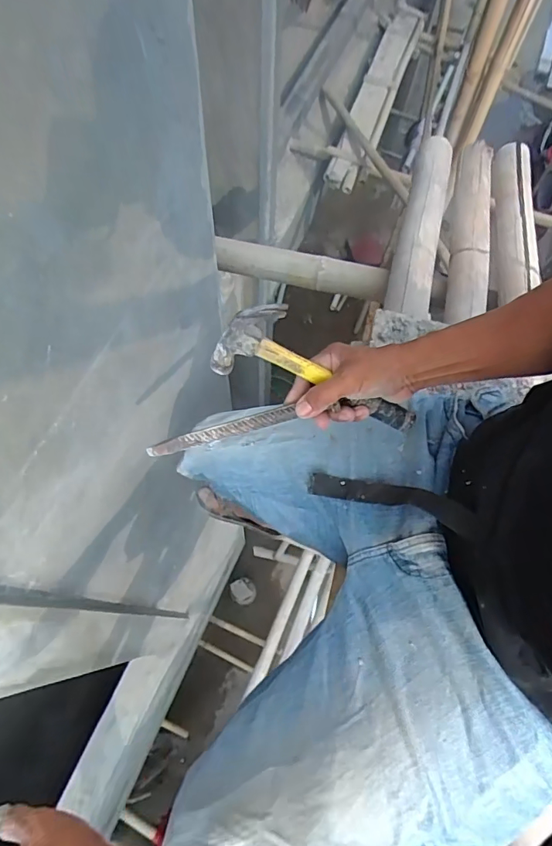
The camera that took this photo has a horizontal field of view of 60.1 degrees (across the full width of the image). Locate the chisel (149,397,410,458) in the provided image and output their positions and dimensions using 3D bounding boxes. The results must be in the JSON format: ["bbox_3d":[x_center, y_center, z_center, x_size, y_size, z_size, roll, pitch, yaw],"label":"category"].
[{"bbox_3d":[0.003,0.003,0.509,0.285,0.036,0.027,-7,67,1],"label":"chisel"}]

